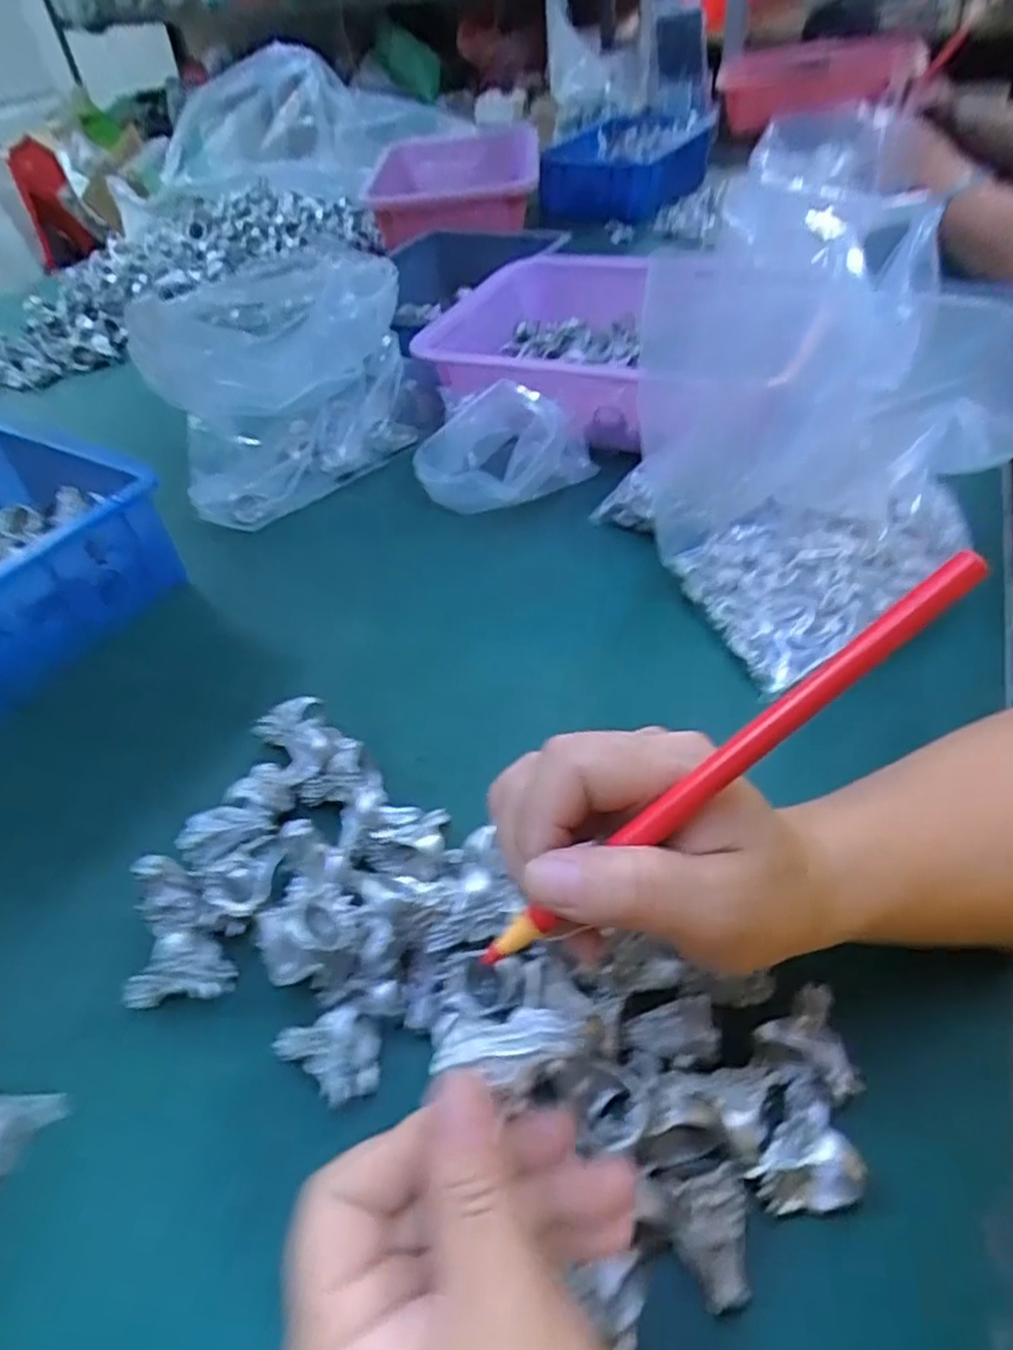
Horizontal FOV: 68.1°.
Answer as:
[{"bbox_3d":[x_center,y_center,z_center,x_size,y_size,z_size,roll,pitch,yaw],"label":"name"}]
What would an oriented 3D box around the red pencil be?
[{"bbox_3d":[0.057,0.027,0.205,0.167,0.008,0.009,-42,46,11],"label":"red pencil"}]

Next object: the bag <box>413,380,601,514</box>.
[{"bbox_3d":[-0.002,-0.169,0.553,0.128,0.080,0.081,0,45,7],"label":"bag"}]

